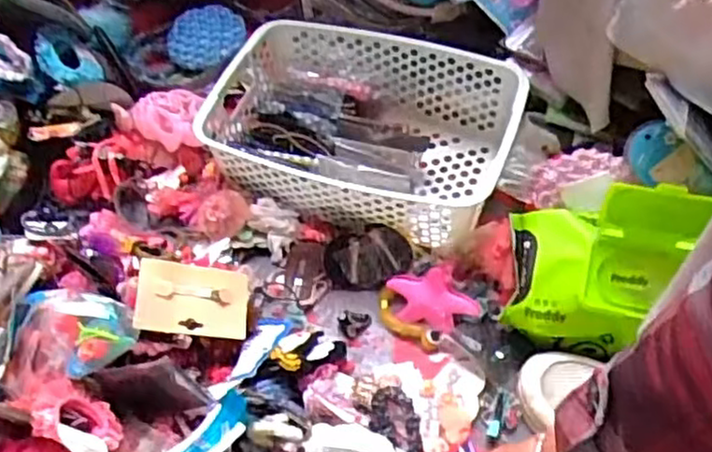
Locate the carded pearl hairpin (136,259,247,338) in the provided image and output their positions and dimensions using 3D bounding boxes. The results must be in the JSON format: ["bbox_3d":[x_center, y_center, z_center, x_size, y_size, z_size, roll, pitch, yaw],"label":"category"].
[{"bbox_3d":[-0.140,0.062,0.617,0.095,0.012,0.061,10,74,-26],"label":"carded pearl hairpin"}]

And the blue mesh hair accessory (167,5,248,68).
[{"bbox_3d":[-0.183,-0.231,0.876,0.095,0.026,0.087,-9,54,-8],"label":"blue mesh hair accessory"}]

